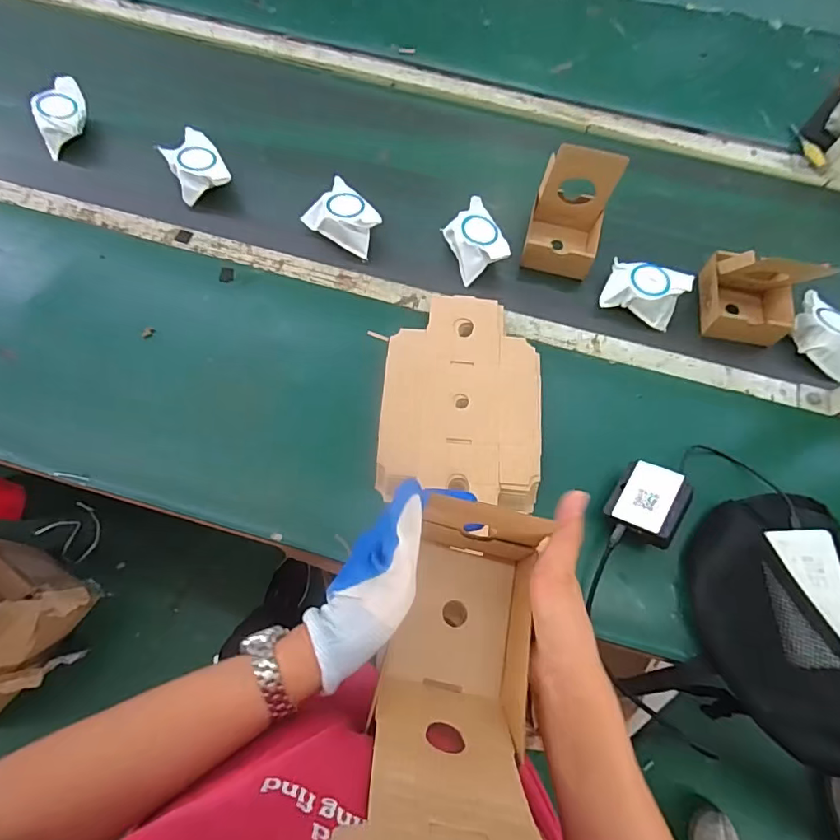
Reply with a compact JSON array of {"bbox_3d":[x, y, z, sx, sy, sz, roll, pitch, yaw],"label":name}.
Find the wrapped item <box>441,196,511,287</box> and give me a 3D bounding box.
[{"bbox_3d":[0.081,-0.257,0.738,0.071,0.055,0.108,-18,69,-11],"label":"wrapped item"}]

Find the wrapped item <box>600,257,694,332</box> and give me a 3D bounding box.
[{"bbox_3d":[0.314,-0.176,0.716,0.108,0.053,0.076,20,67,6],"label":"wrapped item"}]

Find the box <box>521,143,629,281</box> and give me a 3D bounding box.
[{"bbox_3d":[0.211,-0.286,0.701,0.102,0.137,0.113,14,66,3],"label":"box"}]

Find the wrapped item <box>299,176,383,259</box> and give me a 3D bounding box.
[{"bbox_3d":[-0.105,-0.292,0.737,0.107,0.045,0.073,34,69,11],"label":"wrapped item"}]

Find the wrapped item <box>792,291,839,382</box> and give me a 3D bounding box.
[{"bbox_3d":[0.559,-0.118,0.686,0.099,0.042,0.085,36,69,12],"label":"wrapped item"}]

